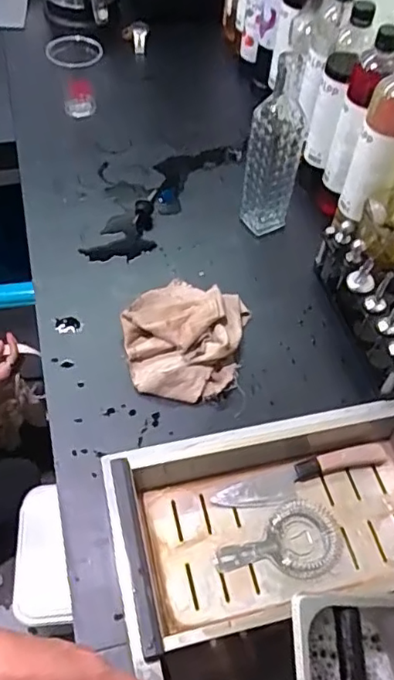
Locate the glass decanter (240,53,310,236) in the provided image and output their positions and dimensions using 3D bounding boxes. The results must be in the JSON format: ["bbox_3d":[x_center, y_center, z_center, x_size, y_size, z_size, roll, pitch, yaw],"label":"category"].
[{"bbox_3d":[0.109,-0.260,0.813,0.064,0.253,0.051,-12,56,-12],"label":"glass decanter"}]

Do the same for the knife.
[{"bbox_3d":[0.128,0.164,0.702,0.217,0.013,0.038,-14,56,-14],"label":"knife"}]

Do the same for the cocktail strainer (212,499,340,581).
[{"bbox_3d":[0.094,0.233,0.655,0.142,0.013,0.084,-14,56,-14],"label":"cocktail strainer"}]

